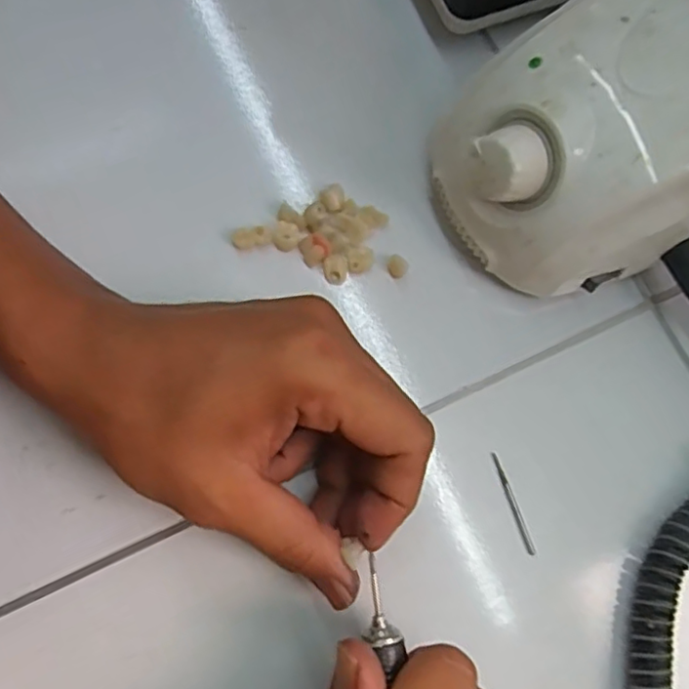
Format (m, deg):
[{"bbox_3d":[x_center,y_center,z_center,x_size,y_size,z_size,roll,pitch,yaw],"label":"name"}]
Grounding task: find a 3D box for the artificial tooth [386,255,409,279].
[{"bbox_3d":[0.024,-0.035,0.290,0.010,0.009,0.008,23,77,4],"label":"artificial tooth"}]

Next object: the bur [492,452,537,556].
[{"bbox_3d":[0.072,0.067,0.267,0.004,0.004,0.043,-19,78,-5],"label":"bur"}]

